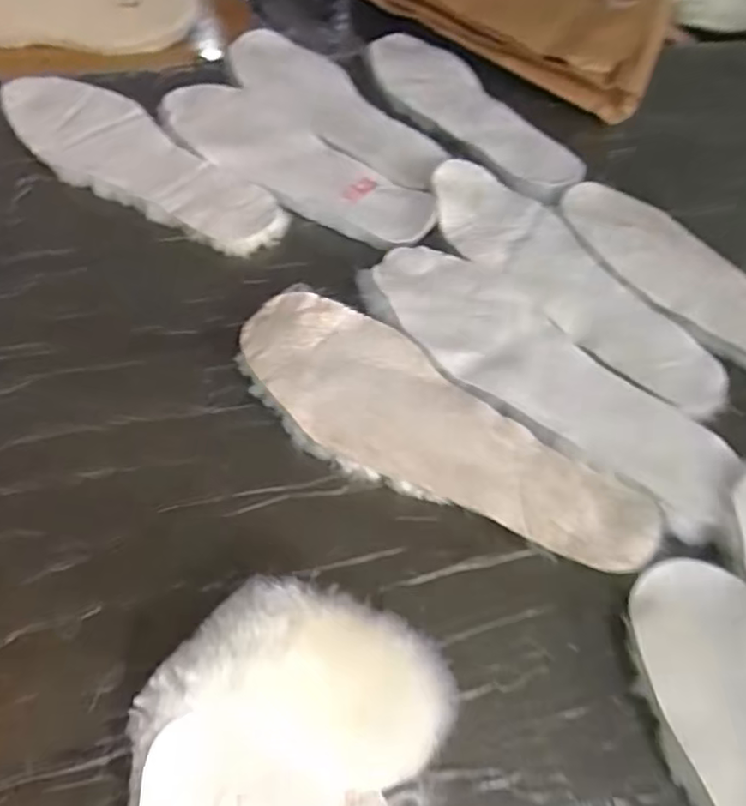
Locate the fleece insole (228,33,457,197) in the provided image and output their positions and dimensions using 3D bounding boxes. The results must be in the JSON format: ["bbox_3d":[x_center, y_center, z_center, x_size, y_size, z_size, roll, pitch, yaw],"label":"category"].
[{"bbox_3d":[-0.036,-0.259,0.542,0.089,0.012,0.261,-32,62,-26],"label":"fleece insole"}]

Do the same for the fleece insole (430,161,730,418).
[{"bbox_3d":[0.132,-0.089,0.436,0.087,0.012,0.257,-25,59,-22],"label":"fleece insole"}]

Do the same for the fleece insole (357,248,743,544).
[{"bbox_3d":[0.099,-0.024,0.380,0.094,0.005,0.253,-36,64,-27],"label":"fleece insole"}]

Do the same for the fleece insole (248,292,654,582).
[{"bbox_3d":[0.028,0.018,0.351,0.251,0.015,0.089,35,58,18],"label":"fleece insole"}]

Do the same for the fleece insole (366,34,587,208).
[{"bbox_3d":[0.079,-0.268,0.563,0.095,0.007,0.284,-24,59,-22],"label":"fleece insole"}]

